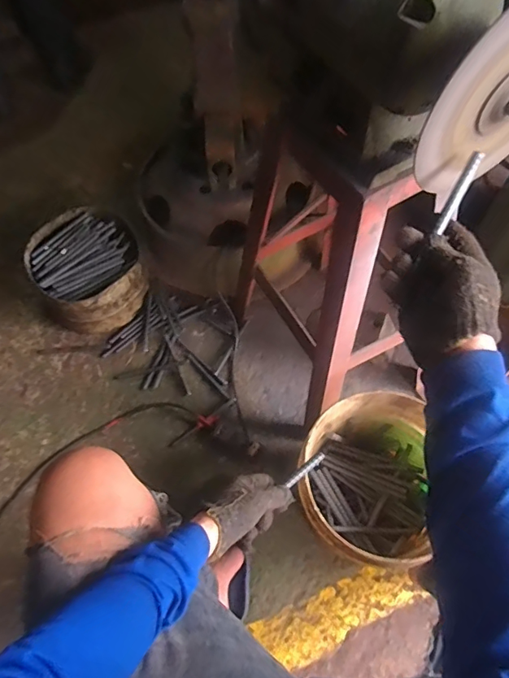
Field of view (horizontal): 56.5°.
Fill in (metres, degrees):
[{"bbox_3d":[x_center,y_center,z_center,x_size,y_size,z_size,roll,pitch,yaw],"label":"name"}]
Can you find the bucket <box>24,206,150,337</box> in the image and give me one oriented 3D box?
[{"bbox_3d":[-0.435,-0.173,1.272,0.277,0.181,0.286,-1,62,1],"label":"bucket"}]

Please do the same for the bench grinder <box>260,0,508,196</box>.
[{"bbox_3d":[0.172,-0.359,0.564,0.213,0.232,0.373,-27,65,-12],"label":"bench grinder"}]

